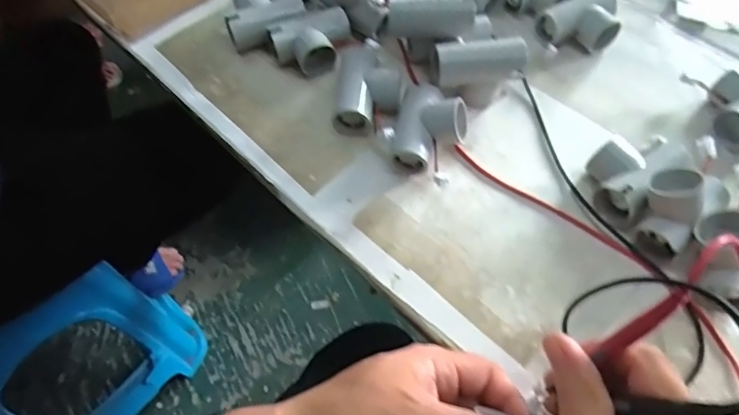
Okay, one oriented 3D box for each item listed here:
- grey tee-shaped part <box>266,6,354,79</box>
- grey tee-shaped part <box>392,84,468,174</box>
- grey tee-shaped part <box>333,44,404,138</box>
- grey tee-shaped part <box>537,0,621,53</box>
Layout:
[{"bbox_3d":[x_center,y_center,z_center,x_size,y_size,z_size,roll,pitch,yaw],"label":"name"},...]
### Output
[{"bbox_3d":[-0.053,-0.151,0.483,0.075,0.035,0.043,-20,60,-12],"label":"grey tee-shaped part"},{"bbox_3d":[0.051,-0.064,0.426,0.055,0.038,0.075,14,59,9],"label":"grey tee-shaped part"},{"bbox_3d":[0.001,-0.102,0.452,0.053,0.031,0.081,6,58,4],"label":"grey tee-shaped part"},{"bbox_3d":[0.205,-0.177,0.497,0.081,0.034,0.059,-35,64,-19],"label":"grey tee-shaped part"}]

